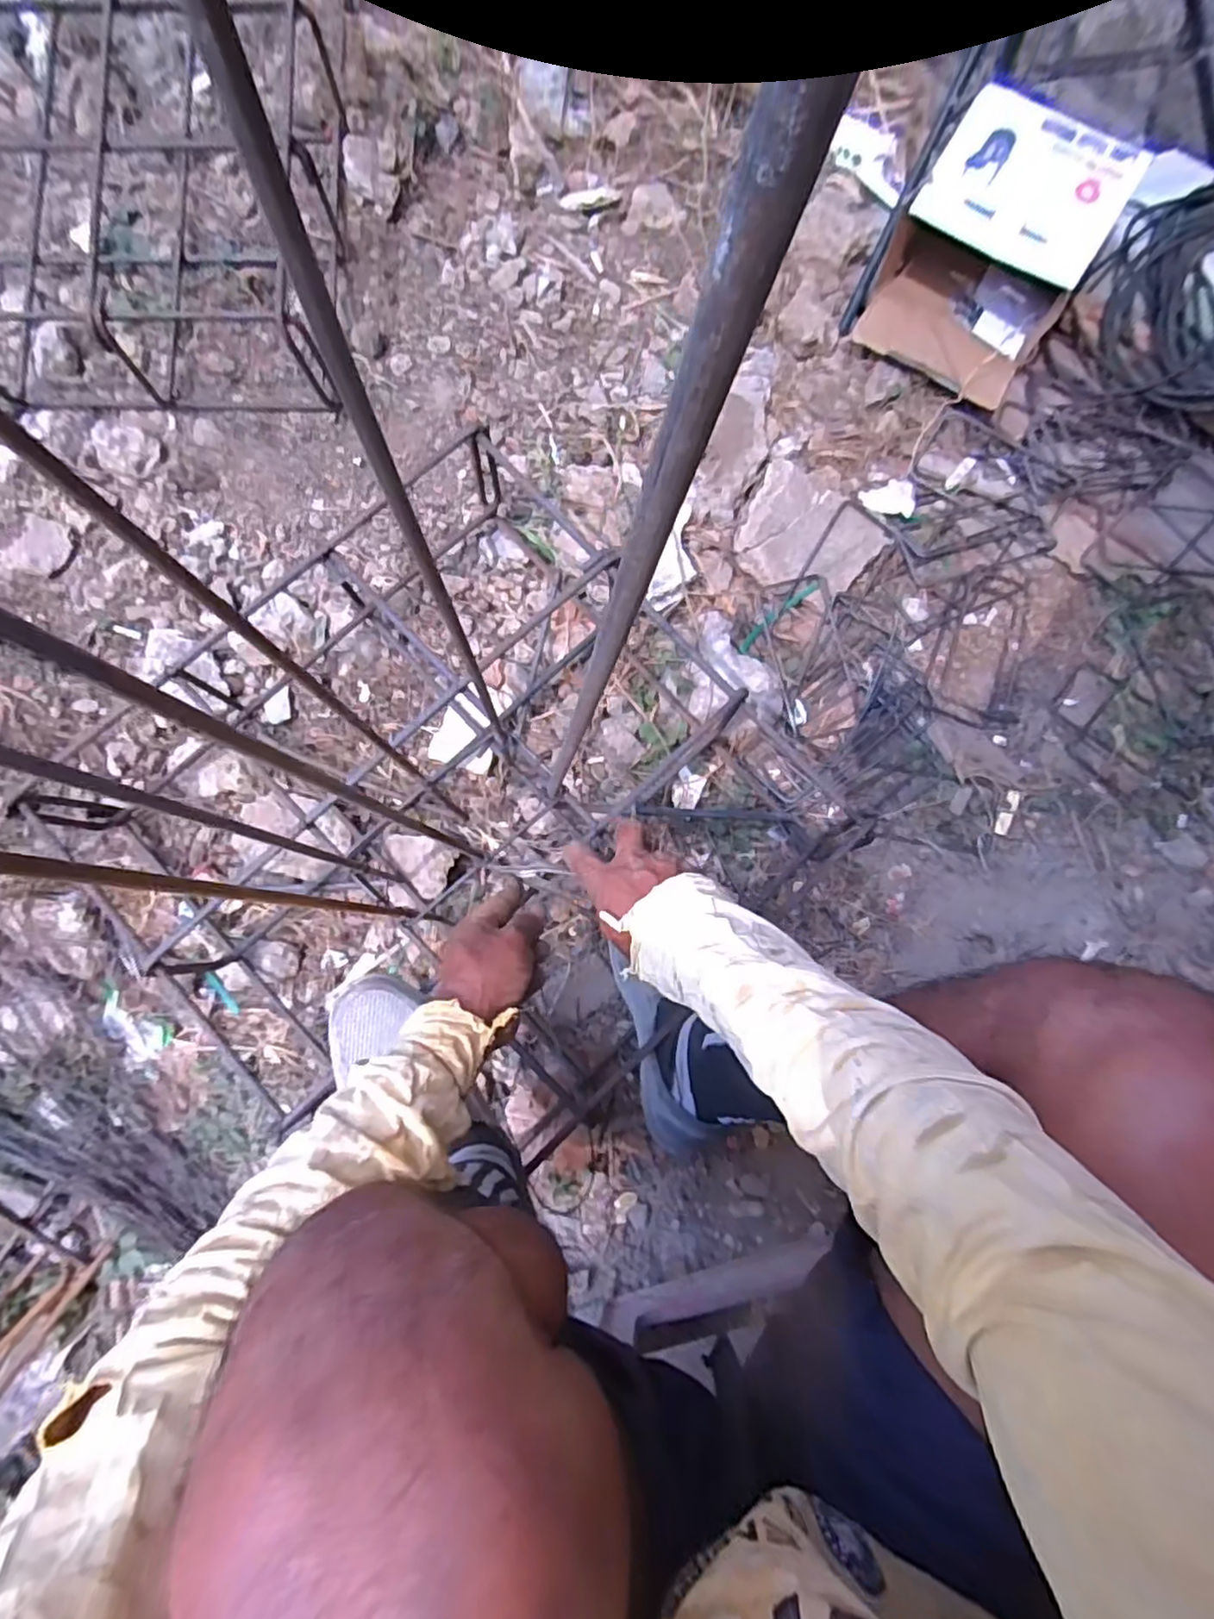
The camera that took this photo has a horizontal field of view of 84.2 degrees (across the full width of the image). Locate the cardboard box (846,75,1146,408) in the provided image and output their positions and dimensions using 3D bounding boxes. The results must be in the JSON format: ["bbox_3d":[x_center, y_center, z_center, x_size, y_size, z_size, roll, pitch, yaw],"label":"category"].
[{"bbox_3d":[0.471,-0.686,0.839,0.224,0.173,0.247,28,75,6],"label":"cardboard box"}]

